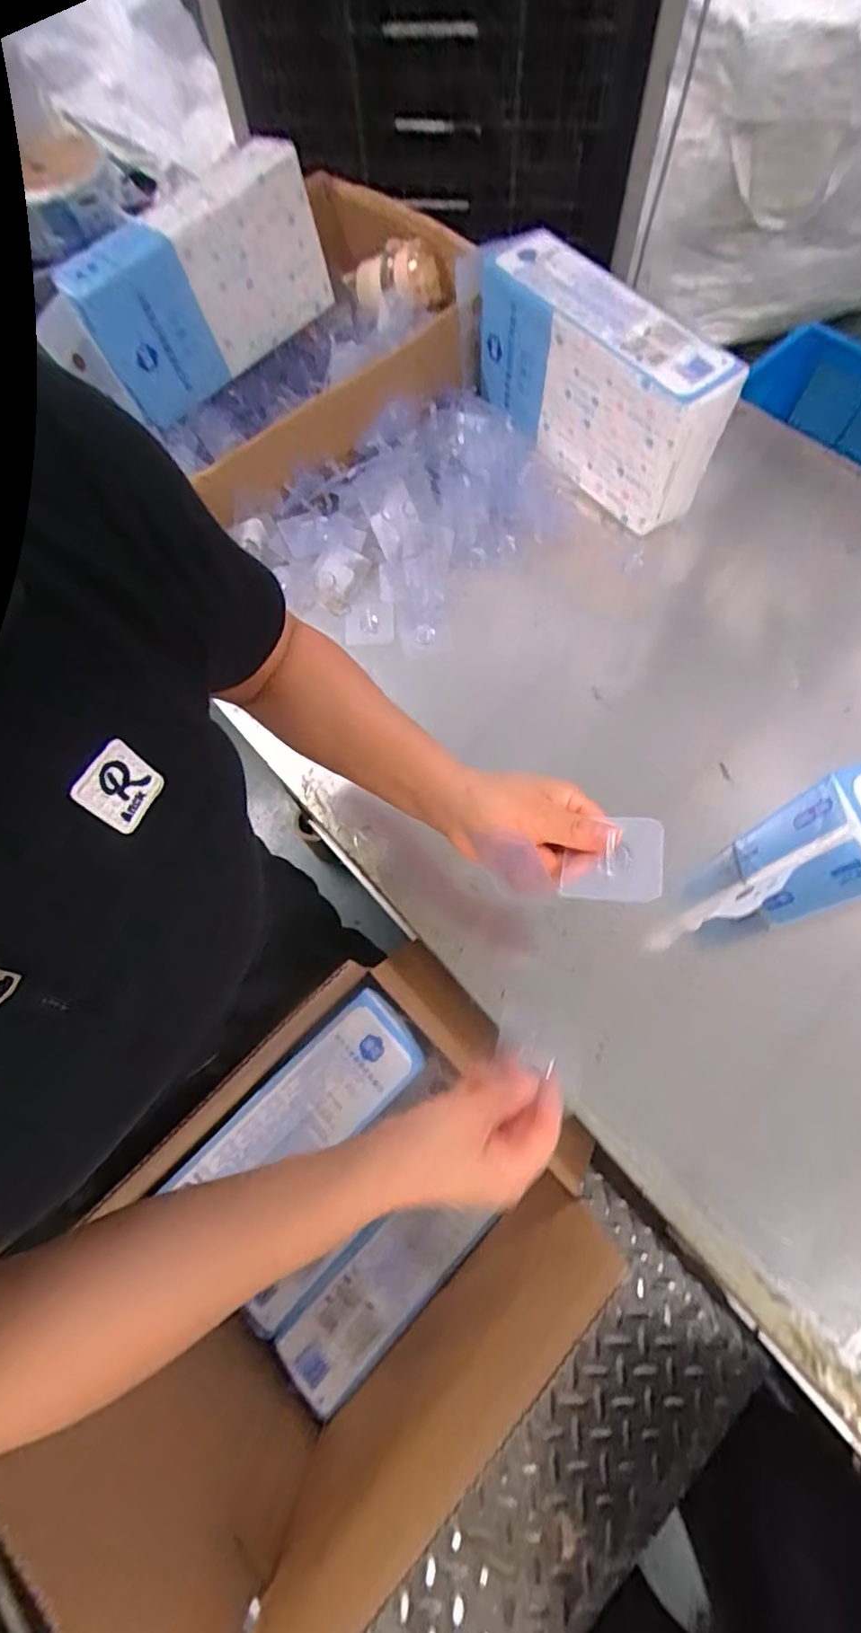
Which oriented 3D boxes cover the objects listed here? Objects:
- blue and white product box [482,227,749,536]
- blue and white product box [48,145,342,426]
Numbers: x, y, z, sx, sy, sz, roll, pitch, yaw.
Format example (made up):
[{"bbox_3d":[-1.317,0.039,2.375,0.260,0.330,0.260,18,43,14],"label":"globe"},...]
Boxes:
[{"bbox_3d":[0.184,-0.488,0.655,0.087,0.153,0.332,-38,72,-11],"label":"blue and white product box"},{"bbox_3d":[-0.275,-0.656,0.722,0.086,0.162,0.308,41,76,16],"label":"blue and white product box"}]

